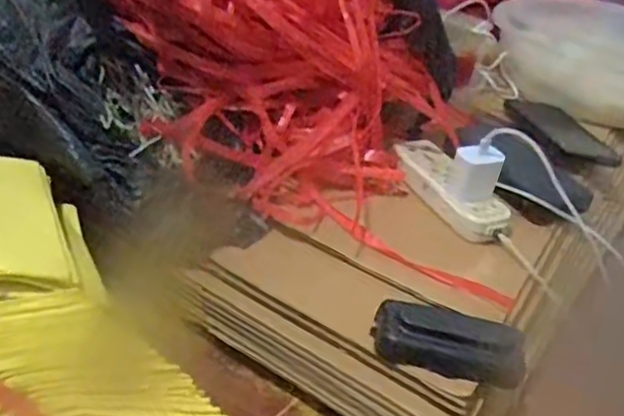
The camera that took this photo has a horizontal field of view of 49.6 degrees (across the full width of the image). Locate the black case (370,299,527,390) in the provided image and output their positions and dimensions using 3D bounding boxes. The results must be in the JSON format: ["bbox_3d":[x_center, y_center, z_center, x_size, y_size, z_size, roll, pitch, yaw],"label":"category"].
[{"bbox_3d":[0.098,0.092,0.477,0.106,0.025,0.043,14,33,7],"label":"black case"}]

